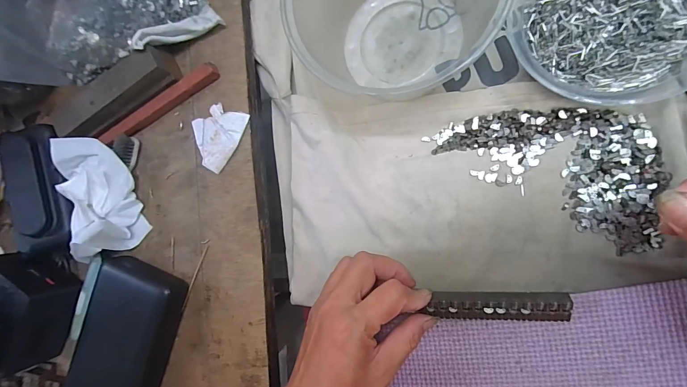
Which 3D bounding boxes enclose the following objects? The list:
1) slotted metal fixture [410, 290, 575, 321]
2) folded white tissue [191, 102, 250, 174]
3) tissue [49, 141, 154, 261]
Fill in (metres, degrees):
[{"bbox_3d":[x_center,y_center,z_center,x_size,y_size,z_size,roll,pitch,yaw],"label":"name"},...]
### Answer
[{"bbox_3d":[0.110,0.079,0.234,0.089,0.006,0.020,-3,87,13],"label":"slotted metal fixture"},{"bbox_3d":[-0.105,-0.047,0.273,0.042,0.009,0.052,24,93,13],"label":"folded white tissue"},{"bbox_3d":[-0.206,0.004,0.276,0.052,0.045,0.095,-12,86,14],"label":"tissue"}]

